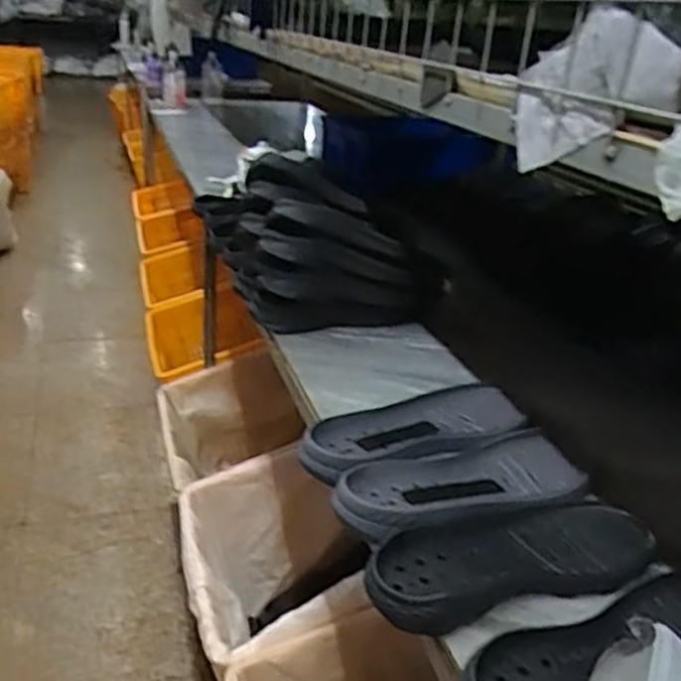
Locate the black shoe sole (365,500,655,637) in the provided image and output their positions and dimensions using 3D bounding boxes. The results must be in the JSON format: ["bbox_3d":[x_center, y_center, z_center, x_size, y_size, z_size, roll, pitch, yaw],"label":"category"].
[{"bbox_3d":[0.148,0.187,0.627,0.271,0.030,0.101,-4,26,-20],"label":"black shoe sole"}]

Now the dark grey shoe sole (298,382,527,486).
[{"bbox_3d":[0.088,0.100,0.827,0.295,0.025,0.111,-11,30,-32],"label":"dark grey shoe sole"}]

